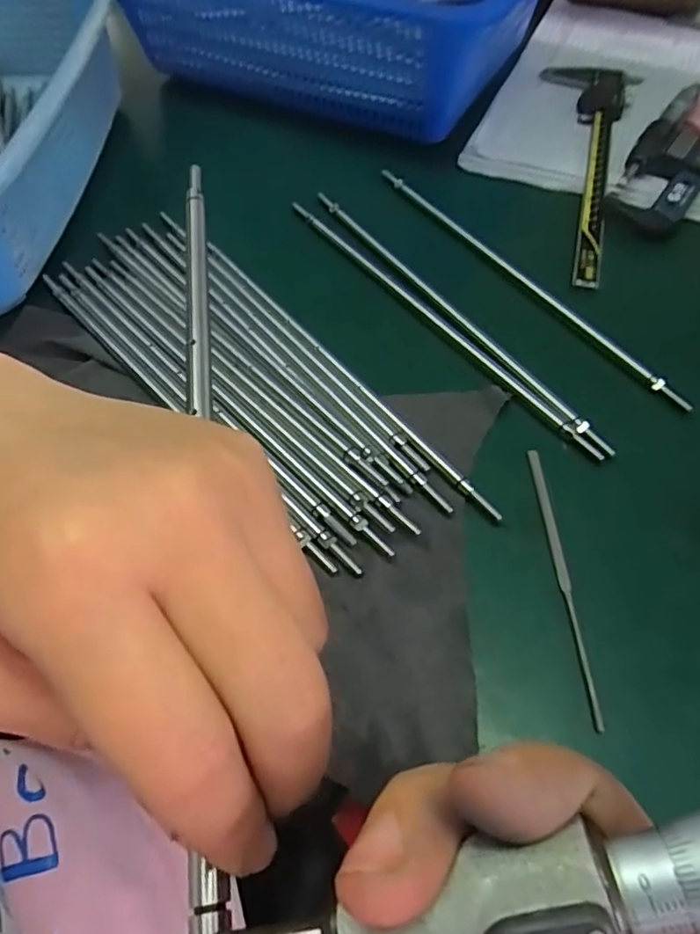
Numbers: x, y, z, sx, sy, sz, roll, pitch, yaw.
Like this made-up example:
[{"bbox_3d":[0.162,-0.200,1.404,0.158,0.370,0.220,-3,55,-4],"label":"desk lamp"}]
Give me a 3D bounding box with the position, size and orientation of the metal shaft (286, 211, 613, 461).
[{"bbox_3d":[0.046,-0.095,0.376,0.008,0.004,0.271,-33,64,-20],"label":"metal shaft"}]

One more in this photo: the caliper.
[{"bbox_3d":[0.174,-0.231,0.463,0.071,0.016,0.266,12,58,7],"label":"caliper"}]

